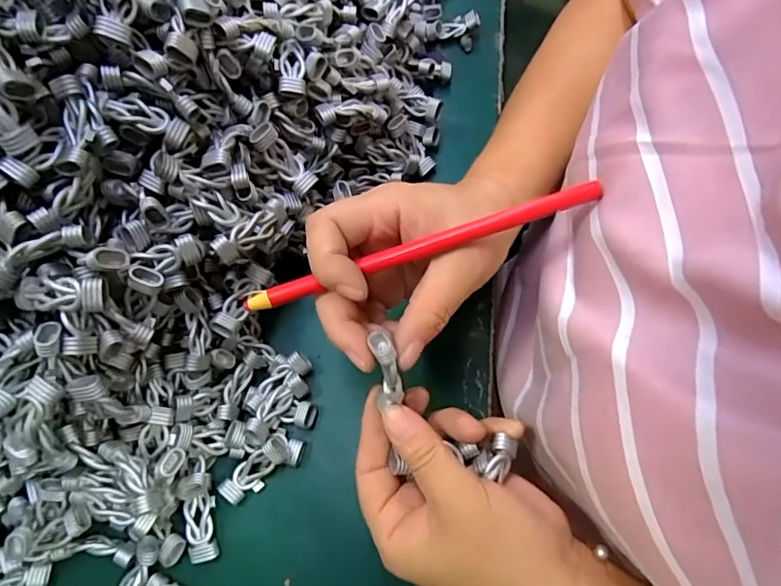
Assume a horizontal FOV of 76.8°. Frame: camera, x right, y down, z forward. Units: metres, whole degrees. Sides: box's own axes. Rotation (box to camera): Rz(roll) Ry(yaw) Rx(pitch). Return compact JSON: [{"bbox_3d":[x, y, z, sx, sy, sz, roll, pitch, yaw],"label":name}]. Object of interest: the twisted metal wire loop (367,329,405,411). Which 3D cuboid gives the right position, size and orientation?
[{"bbox_3d":[-0.002,0.036,0.229,0.011,0.036,0.015,-12,37,-4],"label":"twisted metal wire loop"}]

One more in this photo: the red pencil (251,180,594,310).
[{"bbox_3d":[0.014,-0.021,0.225,0.167,0.004,0.008,-18,72,1],"label":"red pencil"}]

